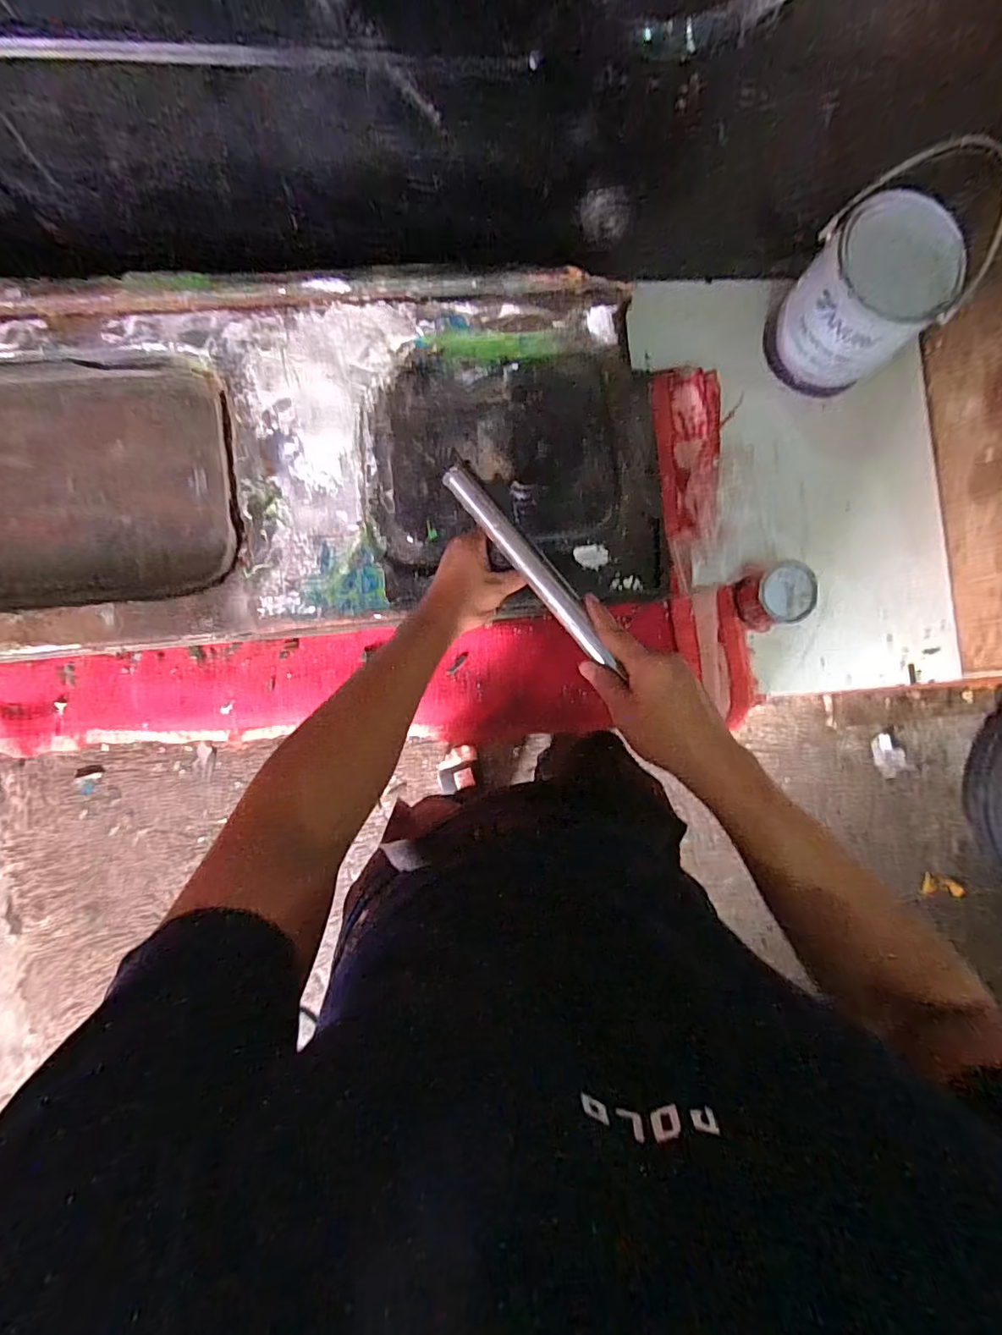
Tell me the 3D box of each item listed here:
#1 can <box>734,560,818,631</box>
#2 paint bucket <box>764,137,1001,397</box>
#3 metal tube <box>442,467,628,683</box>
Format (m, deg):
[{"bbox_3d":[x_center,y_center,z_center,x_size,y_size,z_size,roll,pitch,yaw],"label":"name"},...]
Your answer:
[{"bbox_3d":[0.339,-0.087,0.681,0.076,0.071,0.069,-15,86,-7],"label":"can"},{"bbox_3d":[0.434,-0.446,0.665,0.151,0.166,0.151,1,85,-6],"label":"paint bucket"},{"bbox_3d":[0.027,-0.081,0.444,0.022,0.015,0.209,-39,87,-8],"label":"metal tube"}]

